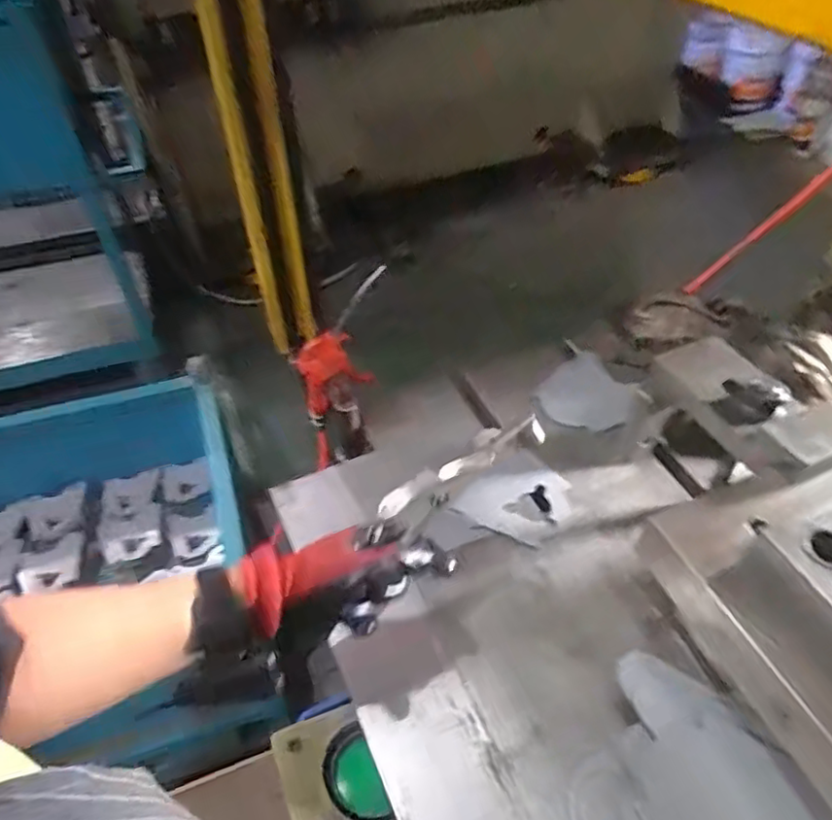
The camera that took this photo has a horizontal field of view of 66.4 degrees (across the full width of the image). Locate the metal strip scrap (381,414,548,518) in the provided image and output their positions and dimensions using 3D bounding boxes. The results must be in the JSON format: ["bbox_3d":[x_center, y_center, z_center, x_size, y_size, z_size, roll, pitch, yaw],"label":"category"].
[{"bbox_3d":[0.038,0.045,0.527,0.161,0.022,0.022,-27,51,-20],"label":"metal strip scrap"}]

